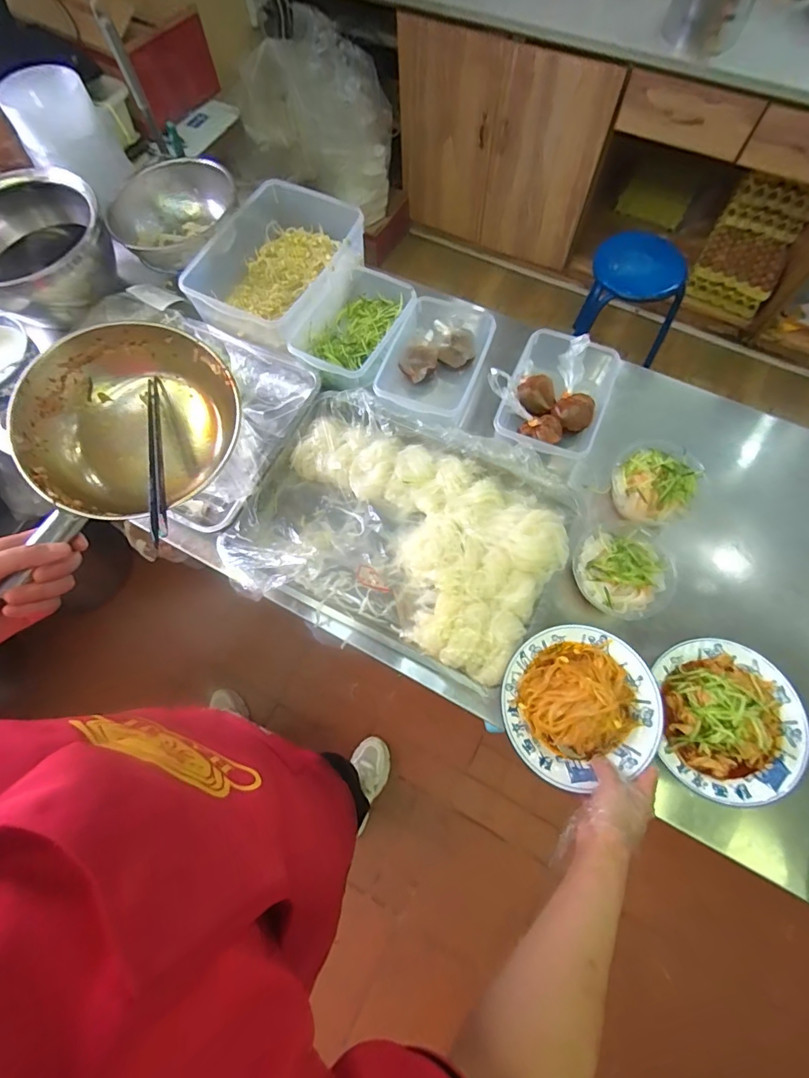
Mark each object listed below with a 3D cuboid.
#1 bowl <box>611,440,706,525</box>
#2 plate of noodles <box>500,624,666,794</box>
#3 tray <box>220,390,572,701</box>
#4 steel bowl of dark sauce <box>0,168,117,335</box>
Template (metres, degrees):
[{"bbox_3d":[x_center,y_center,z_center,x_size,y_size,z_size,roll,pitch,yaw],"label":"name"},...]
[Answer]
[{"bbox_3d":[0.394,-0.086,0.703,0.127,0.050,0.120,-1,71,2],"label":"bowl"},{"bbox_3d":[0.223,0.207,0.577,0.190,0.041,0.181,-1,71,2],"label":"plate of noodles"},{"bbox_3d":[-0.011,-0.007,0.706,0.481,0.080,0.358,28,74,11],"label":"tray"},{"bbox_3d":[-0.699,-0.551,0.850,0.261,0.134,0.278,-1,71,2],"label":"steel bowl of dark sauce"}]

